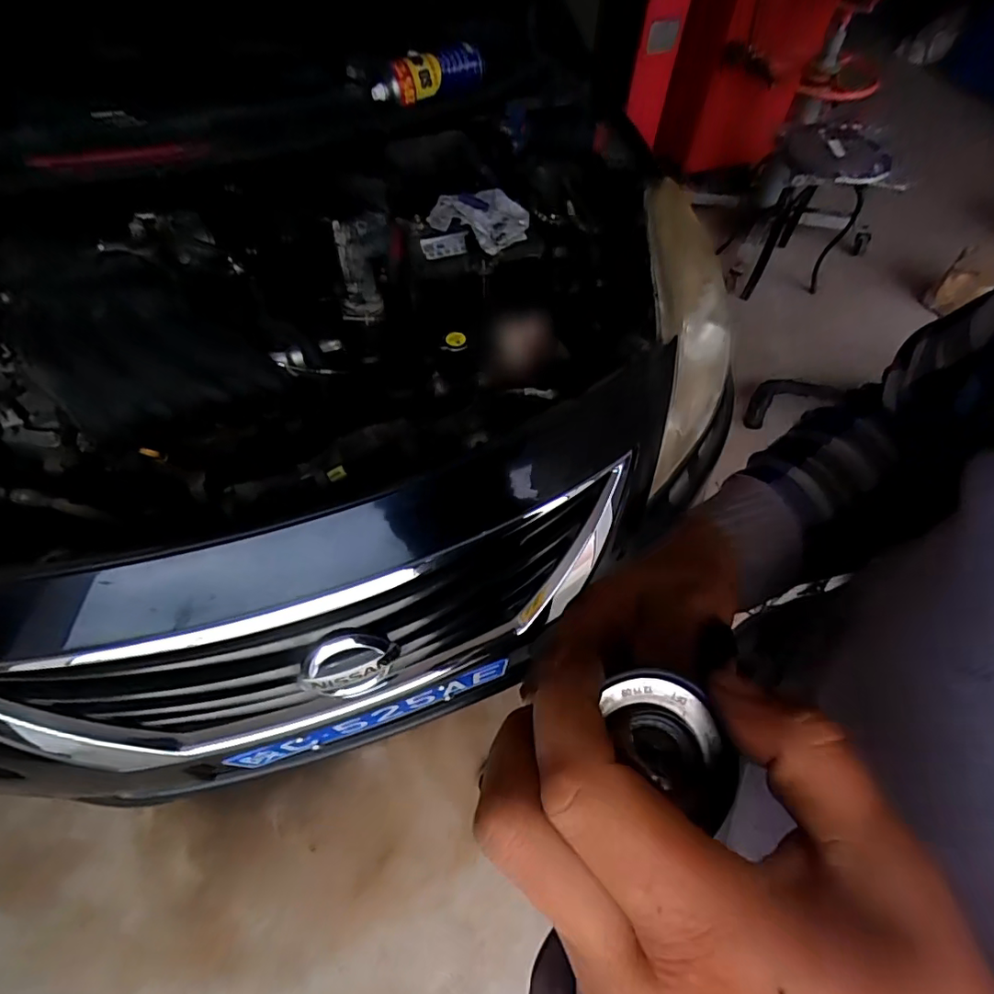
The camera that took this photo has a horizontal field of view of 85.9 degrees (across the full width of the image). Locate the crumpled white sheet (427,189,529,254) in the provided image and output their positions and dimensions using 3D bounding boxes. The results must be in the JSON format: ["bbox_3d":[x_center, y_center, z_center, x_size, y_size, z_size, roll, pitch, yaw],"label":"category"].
[{"bbox_3d":[-0.028,-0.489,0.926,0.168,0.032,0.130,33,64,17],"label":"crumpled white sheet"}]

